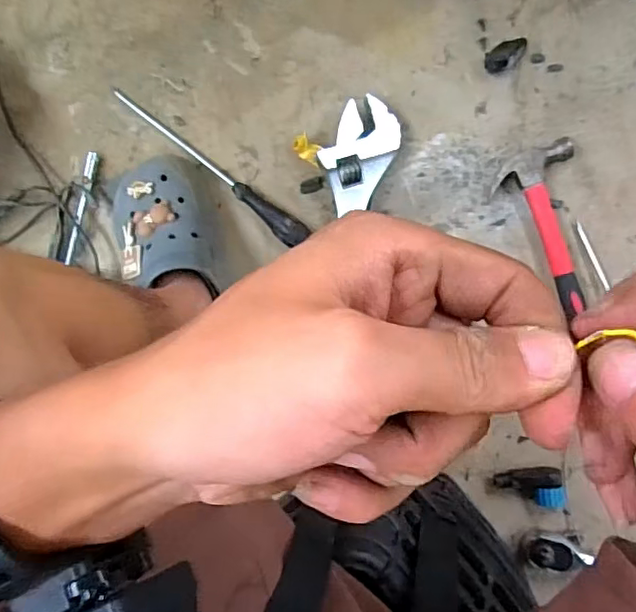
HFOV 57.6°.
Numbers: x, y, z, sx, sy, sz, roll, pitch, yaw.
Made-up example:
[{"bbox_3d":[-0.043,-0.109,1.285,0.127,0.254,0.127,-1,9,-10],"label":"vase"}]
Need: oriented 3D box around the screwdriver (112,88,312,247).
[{"bbox_3d":[-0.128,-0.161,0.662,0.286,0.026,0.029,38,93,5],"label":"screwdriver"}]

